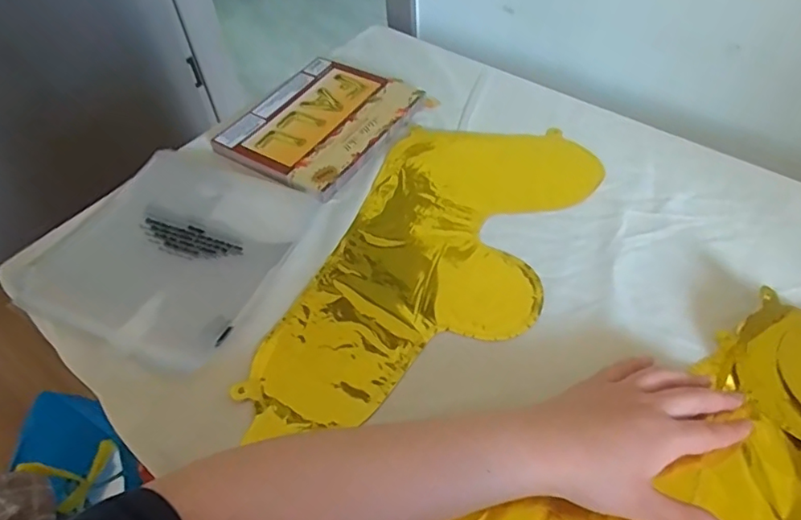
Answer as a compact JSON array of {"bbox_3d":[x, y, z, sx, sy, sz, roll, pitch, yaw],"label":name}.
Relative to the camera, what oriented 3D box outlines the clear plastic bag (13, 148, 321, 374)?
[{"bbox_3d":[-0.217,-0.015,0.529,0.215,0.013,0.220,17,53,18],"label":"clear plastic bag"}]

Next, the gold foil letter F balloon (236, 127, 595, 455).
[{"bbox_3d":[0.037,-0.002,0.513,0.196,0.011,0.399,17,54,18],"label":"gold foil letter F balloon"}]

